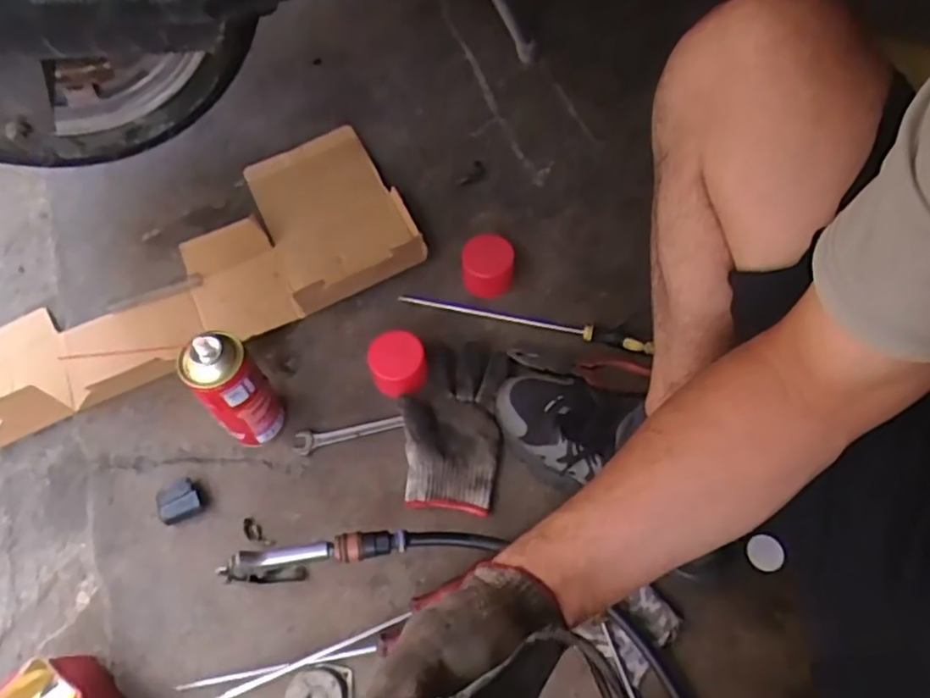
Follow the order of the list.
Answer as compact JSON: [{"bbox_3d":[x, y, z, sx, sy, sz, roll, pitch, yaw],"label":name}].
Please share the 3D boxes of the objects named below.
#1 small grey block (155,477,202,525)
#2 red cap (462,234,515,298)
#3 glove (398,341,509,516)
[{"bbox_3d":[-0.309,0.165,0.723,0.049,0.026,0.039,-21,63,-10],"label":"small grey block"},{"bbox_3d":[0.029,-0.105,0.841,0.065,0.054,0.070,3,62,3],"label":"red cap"},{"bbox_3d":[-0.014,0.080,0.747,0.106,0.029,0.195,6,62,4],"label":"glove"}]

